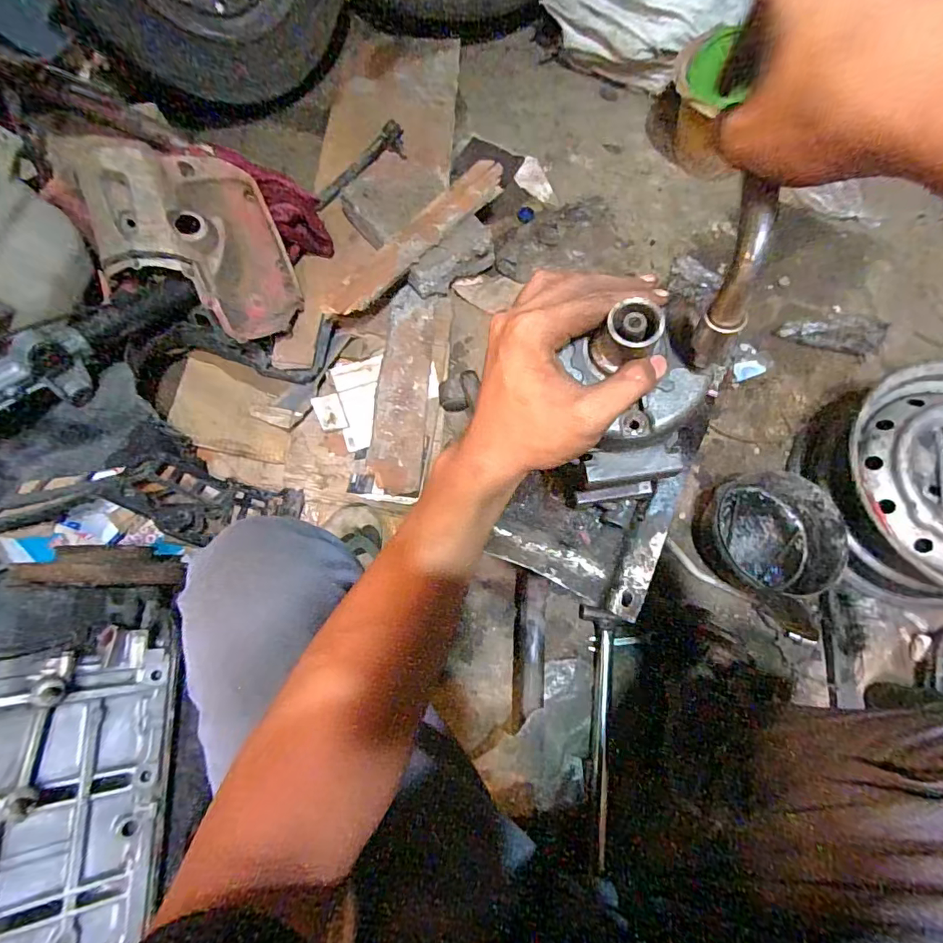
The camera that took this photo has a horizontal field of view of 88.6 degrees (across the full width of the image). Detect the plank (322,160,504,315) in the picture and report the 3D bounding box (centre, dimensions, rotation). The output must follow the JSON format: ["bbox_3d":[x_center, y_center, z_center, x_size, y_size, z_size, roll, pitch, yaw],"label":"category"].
[{"bbox_3d":[-0.093,-0.409,0.847,0.071,0.023,0.403,42,78,12],"label":"plank"}]

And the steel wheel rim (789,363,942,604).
[{"bbox_3d":[0.713,0.025,0.745,0.324,0.145,0.342,-6,73,-1],"label":"steel wheel rim"}]

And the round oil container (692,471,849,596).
[{"bbox_3d":[0.475,0.092,0.770,0.193,0.080,0.187,4,73,2],"label":"round oil container"}]

